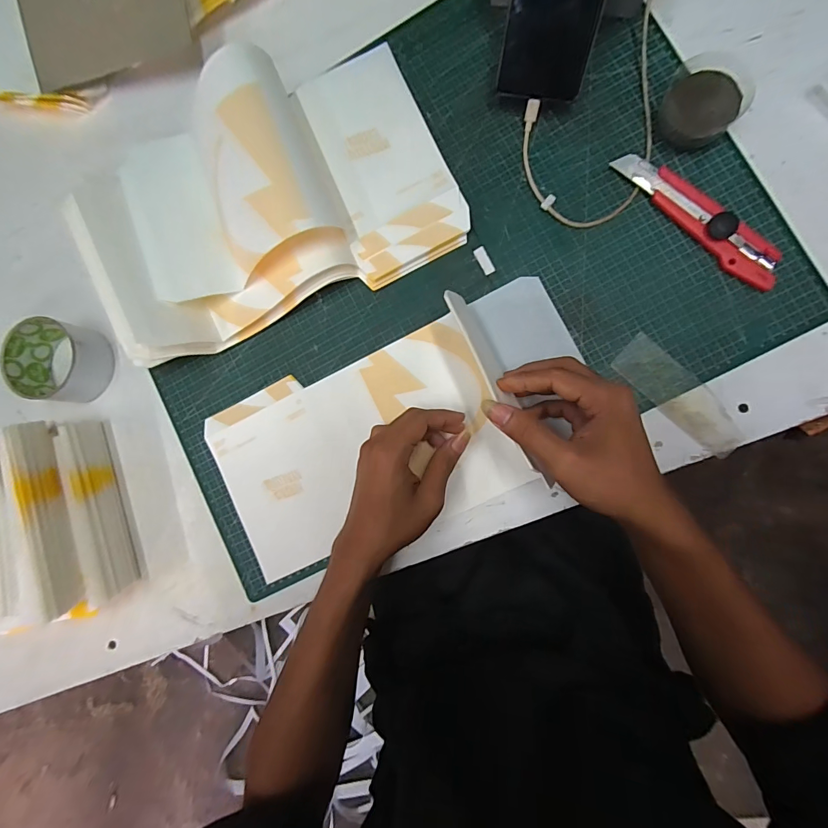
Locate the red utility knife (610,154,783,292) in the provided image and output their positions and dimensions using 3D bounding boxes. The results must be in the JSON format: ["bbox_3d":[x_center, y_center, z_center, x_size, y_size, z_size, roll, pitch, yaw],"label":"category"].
[{"bbox_3d":[0.246,-0.172,0.346,0.165,0.015,0.031,45,94,7],"label":"red utility knife"}]

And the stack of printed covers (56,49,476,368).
[{"bbox_3d":[-0.141,-0.201,0.367,0.336,0.073,0.217,-21,85,6],"label":"stack of printed covers"}]

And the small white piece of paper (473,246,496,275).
[{"bbox_3d":[0.067,-0.146,0.378,0.012,0.004,0.028,-27,85,6],"label":"small white piece of paper"}]

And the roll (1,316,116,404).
[{"bbox_3d":[-0.363,-0.054,0.407,0.078,0.044,0.078,16,90,8],"label":"roll"}]

